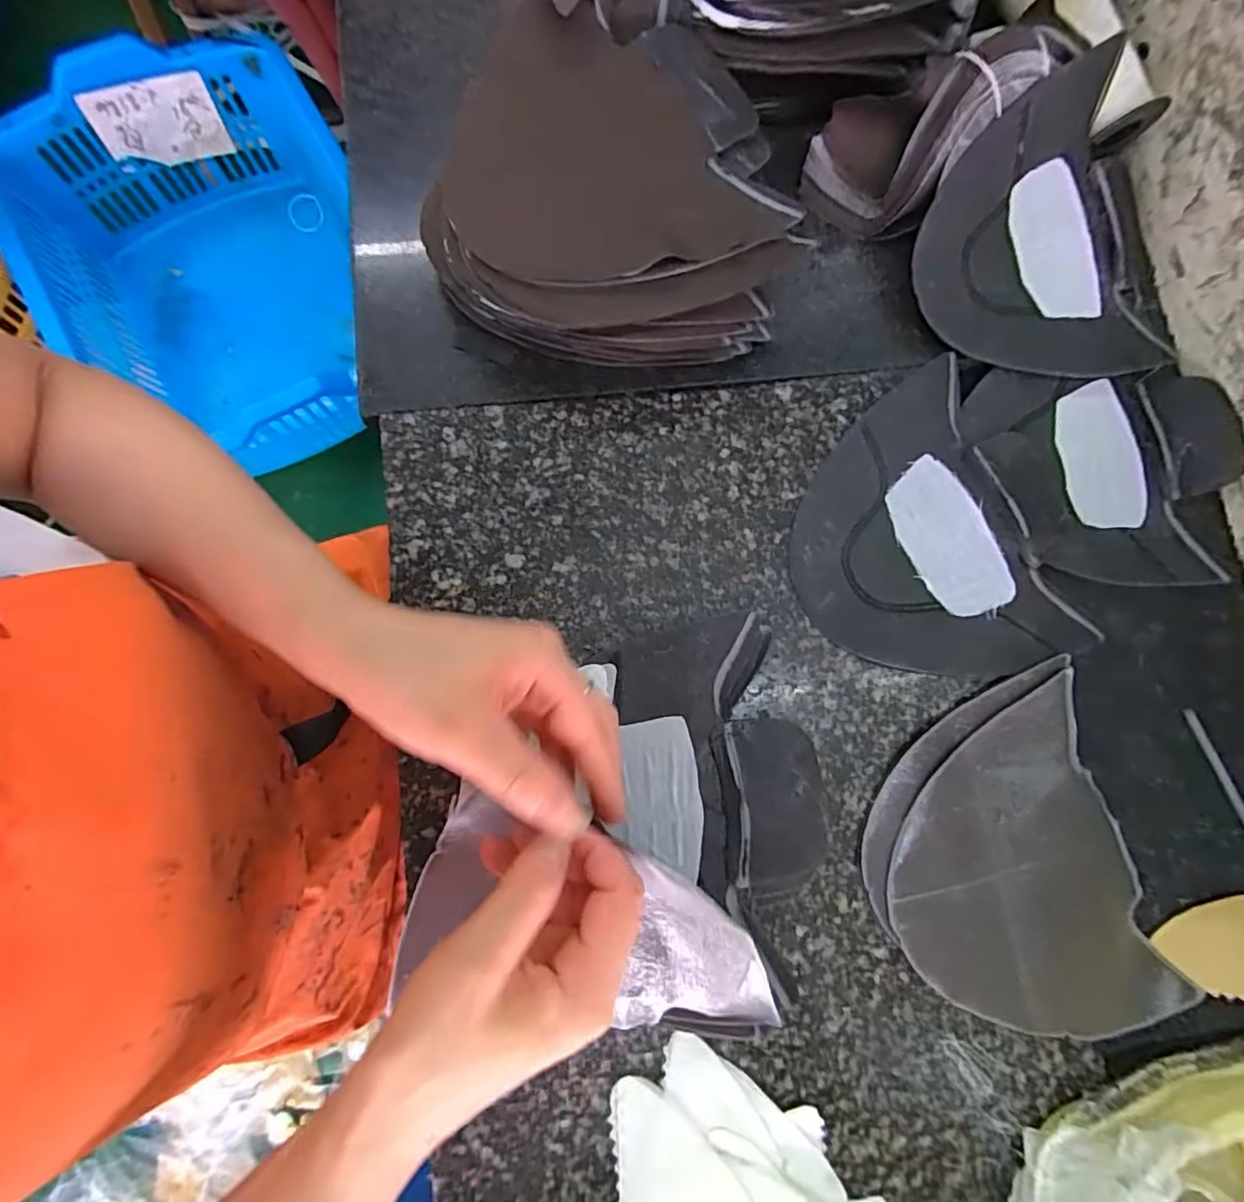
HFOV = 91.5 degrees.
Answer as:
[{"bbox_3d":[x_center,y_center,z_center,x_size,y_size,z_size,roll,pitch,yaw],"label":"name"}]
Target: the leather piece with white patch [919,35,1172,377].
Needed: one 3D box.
[{"bbox_3d":[0.262,-0.213,0.362,0.149,0.051,0.163,-30,83,-8],"label":"leather piece with white patch"}]

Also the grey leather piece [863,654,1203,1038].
[{"bbox_3d":[0.209,0.144,0.321,0.148,0.006,0.186,-16,80,-4],"label":"grey leather piece"}]

